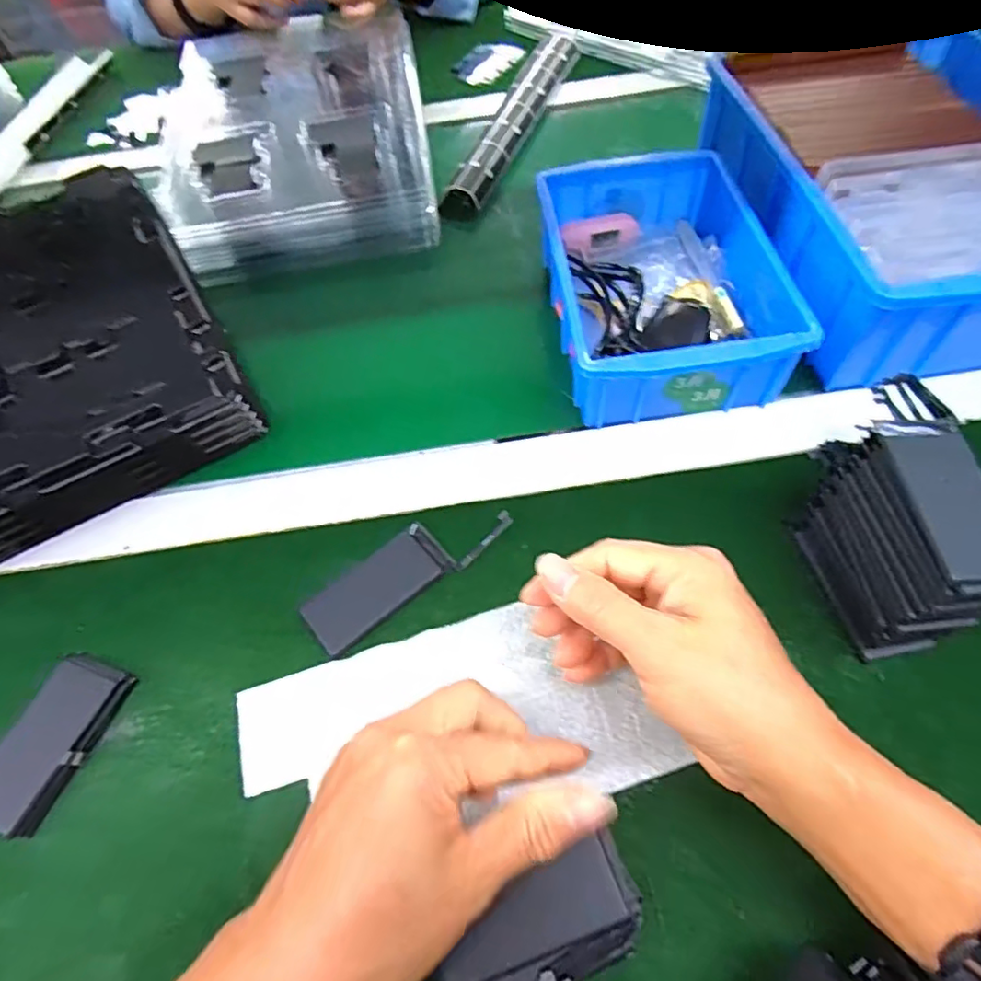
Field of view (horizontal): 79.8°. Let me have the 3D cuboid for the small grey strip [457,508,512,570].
[{"bbox_3d":[-0.004,0.029,0.333,0.010,0.005,0.042,40,83,24],"label":"small grey strip"}]

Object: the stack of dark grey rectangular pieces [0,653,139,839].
[{"bbox_3d":[-0.214,0.120,0.286,0.040,0.016,0.078,20,63,15],"label":"stack of dark grey rectangular pieces"}]

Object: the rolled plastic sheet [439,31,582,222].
[{"bbox_3d":[0.026,-0.370,0.574,0.042,0.028,0.290,18,62,15],"label":"rolled plastic sheet"}]

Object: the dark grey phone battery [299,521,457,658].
[{"bbox_3d":[-0.062,0.053,0.324,0.081,0.004,0.038,-38,63,-17],"label":"dark grey phone battery"}]

